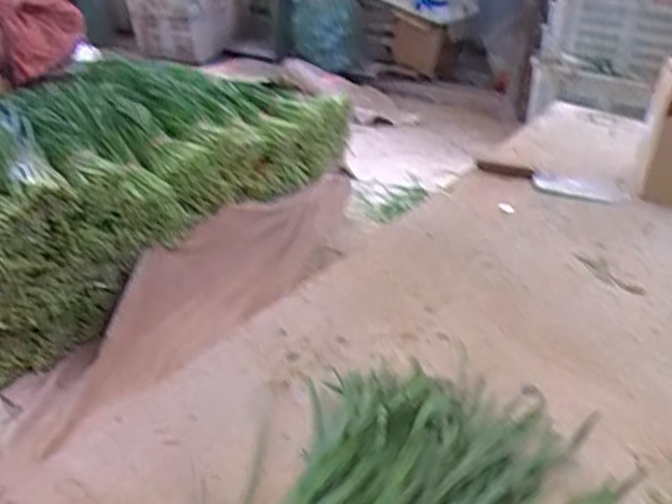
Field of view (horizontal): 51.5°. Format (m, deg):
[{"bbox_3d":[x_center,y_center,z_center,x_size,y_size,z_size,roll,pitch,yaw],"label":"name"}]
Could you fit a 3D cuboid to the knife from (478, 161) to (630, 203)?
[{"bbox_3d":[0.414,-0.141,1.329,0.270,0.020,0.086,13,28,14],"label":"knife"}]

